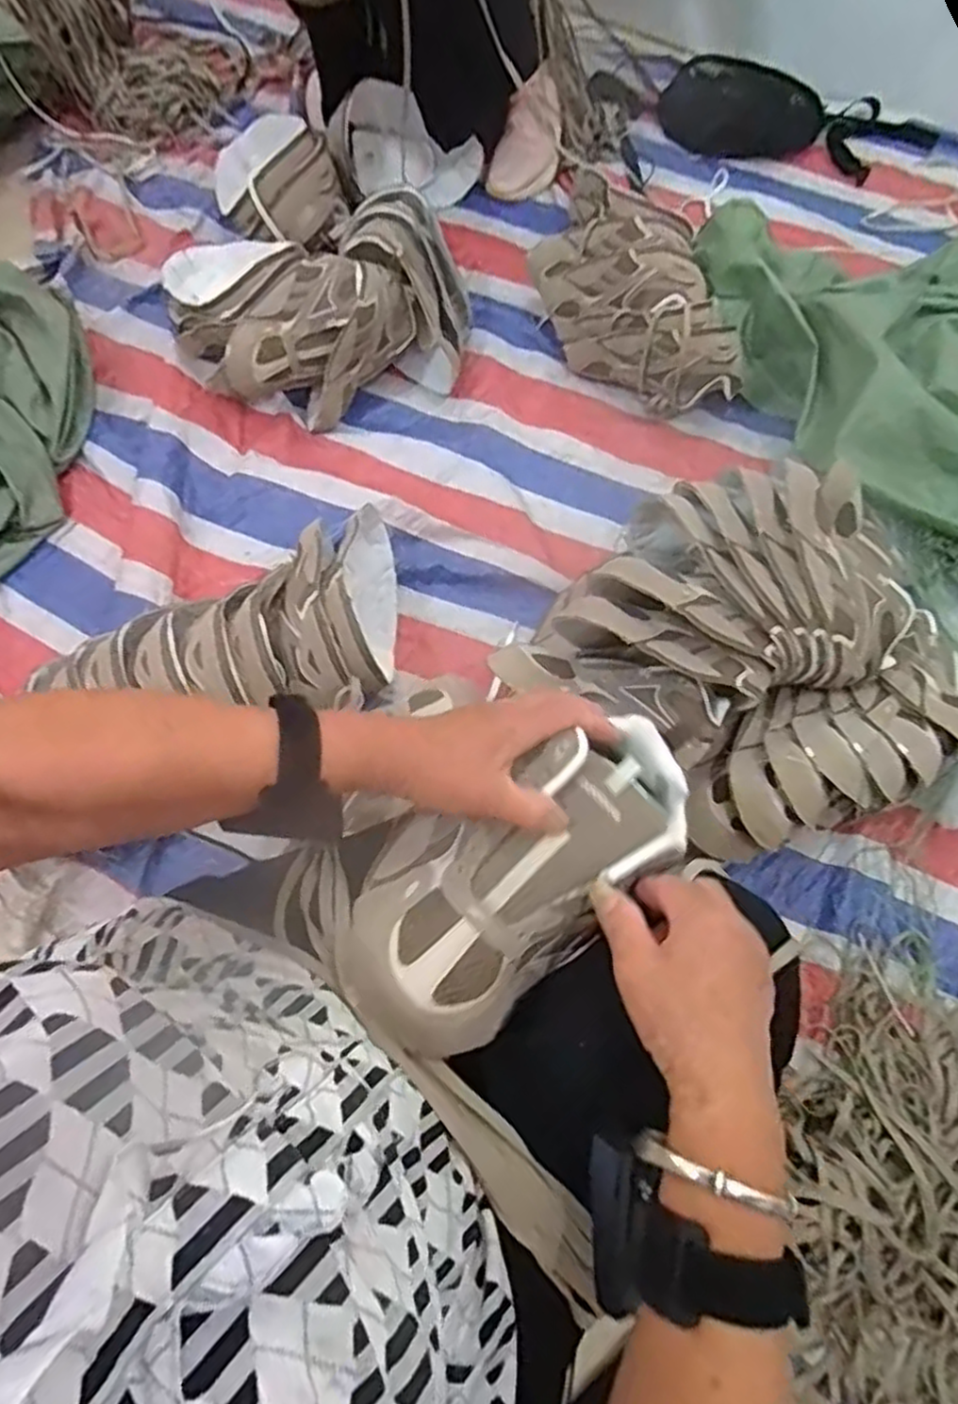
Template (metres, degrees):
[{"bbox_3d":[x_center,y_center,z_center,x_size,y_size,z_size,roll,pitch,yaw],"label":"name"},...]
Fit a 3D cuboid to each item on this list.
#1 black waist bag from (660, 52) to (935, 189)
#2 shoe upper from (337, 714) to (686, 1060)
[{"bbox_3d":[0.561,-1.023,1.261,0.487,0.073,0.158,12,69,3],"label":"black waist bag"},{"bbox_3d":[0.032,0.101,0.427,0.235,0.065,0.099,-38,75,-14],"label":"shoe upper"}]

